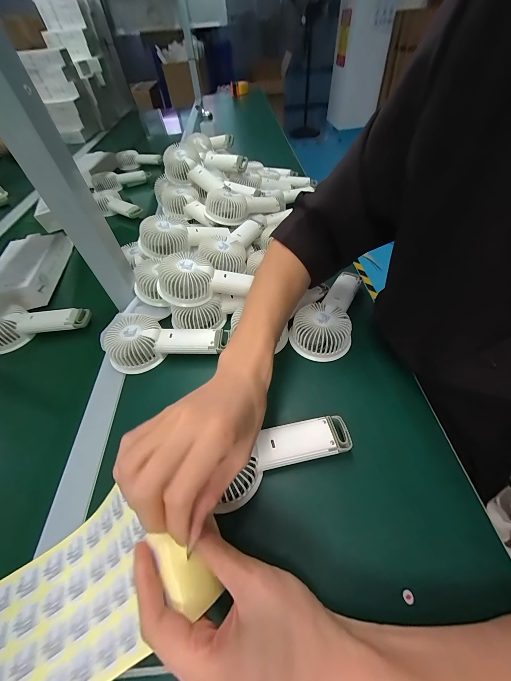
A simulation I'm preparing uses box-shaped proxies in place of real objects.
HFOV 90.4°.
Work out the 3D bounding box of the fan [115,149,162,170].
[{"bbox_3d":[-0.420,-0.658,0.922,0.162,0.050,0.063,-2,51,2],"label":"fan"}]

